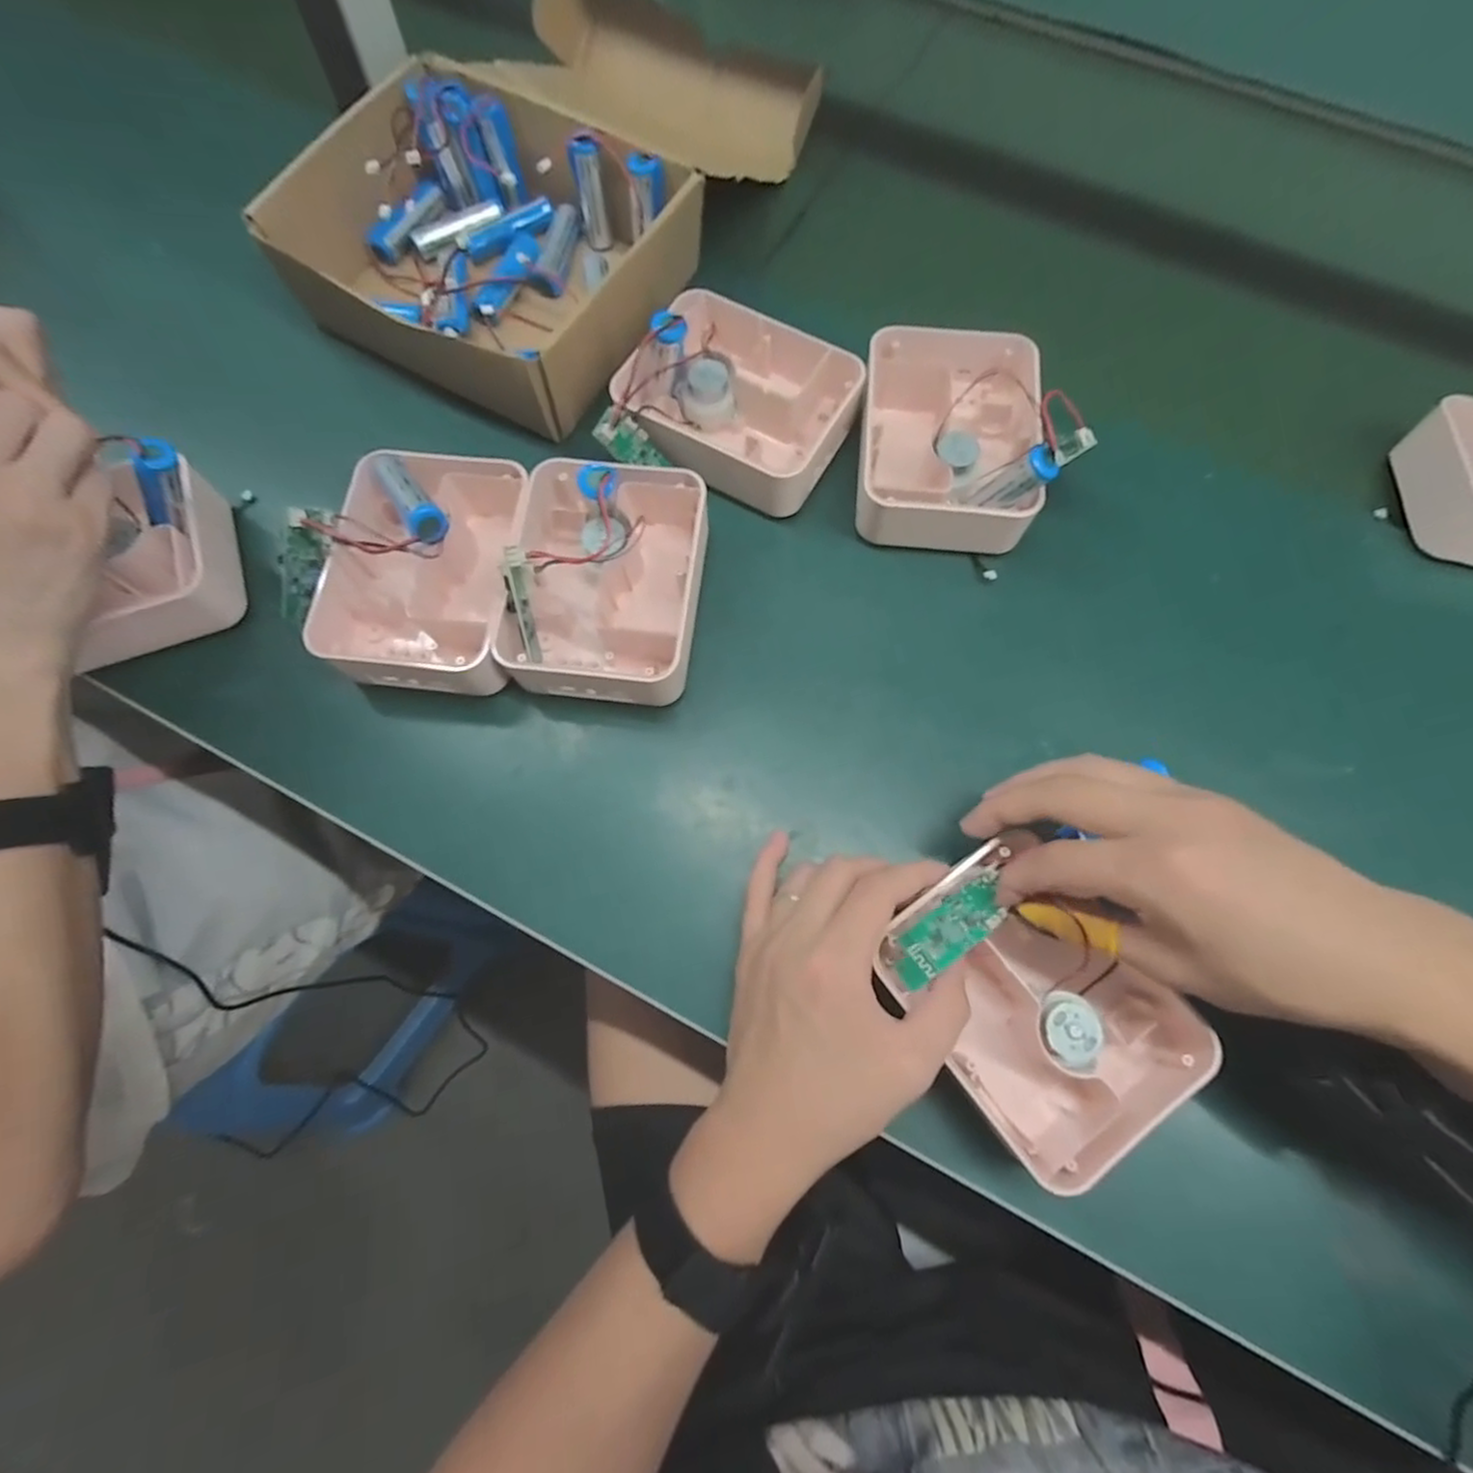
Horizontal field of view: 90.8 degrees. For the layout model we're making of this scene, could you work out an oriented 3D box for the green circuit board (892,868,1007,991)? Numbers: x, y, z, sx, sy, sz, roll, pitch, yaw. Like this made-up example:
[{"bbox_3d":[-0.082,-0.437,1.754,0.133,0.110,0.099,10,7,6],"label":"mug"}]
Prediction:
[{"bbox_3d":[0.096,0.086,0.325,0.062,0.008,0.023,-38,74,-14],"label":"green circuit board"}]

